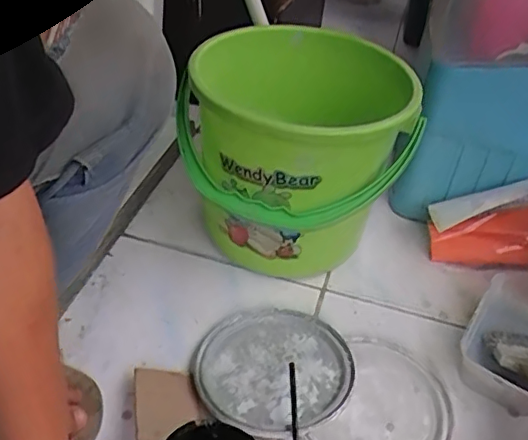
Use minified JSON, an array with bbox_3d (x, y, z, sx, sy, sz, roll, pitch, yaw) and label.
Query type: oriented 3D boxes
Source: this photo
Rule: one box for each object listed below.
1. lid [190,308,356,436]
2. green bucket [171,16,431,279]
[{"bbox_3d":[0.010,0.165,0.647,0.169,0.016,0.173,-1,37,1],"label":"lid"},{"bbox_3d":[0.059,-0.089,0.797,0.263,0.255,0.311,15,40,12],"label":"green bucket"}]

